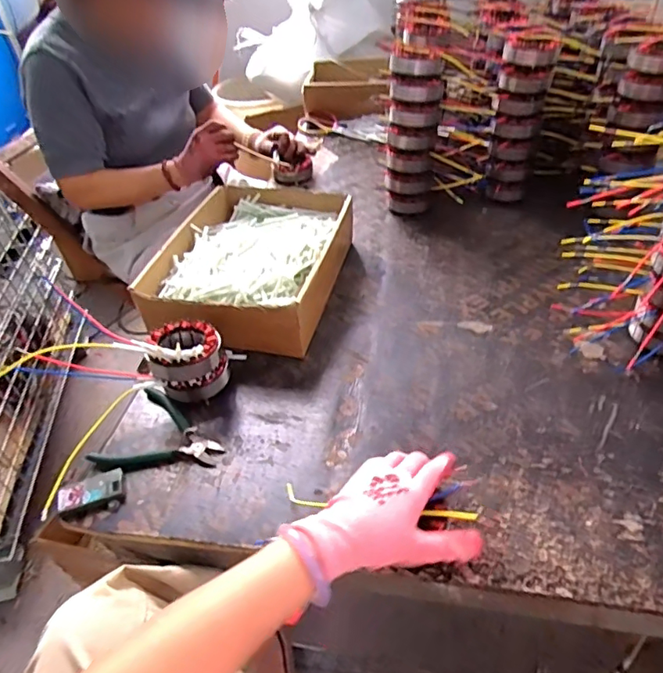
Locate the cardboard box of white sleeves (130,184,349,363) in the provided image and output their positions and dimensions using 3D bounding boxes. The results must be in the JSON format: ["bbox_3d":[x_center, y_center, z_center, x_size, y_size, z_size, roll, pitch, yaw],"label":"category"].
[{"bbox_3d":[-0.115,-0.113,0.803,0.247,0.095,0.336,7,44,15],"label":"cardboard box of white sleeves"}]

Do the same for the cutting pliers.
[{"bbox_3d":[-0.191,0.119,0.605,0.135,0.021,0.108,9,44,18],"label":"cutting pliers"}]

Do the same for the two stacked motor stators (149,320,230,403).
[{"bbox_3d":[-0.174,0.032,0.647,0.083,0.092,0.082,-11,42,-5],"label":"two stacked motor stators"}]

